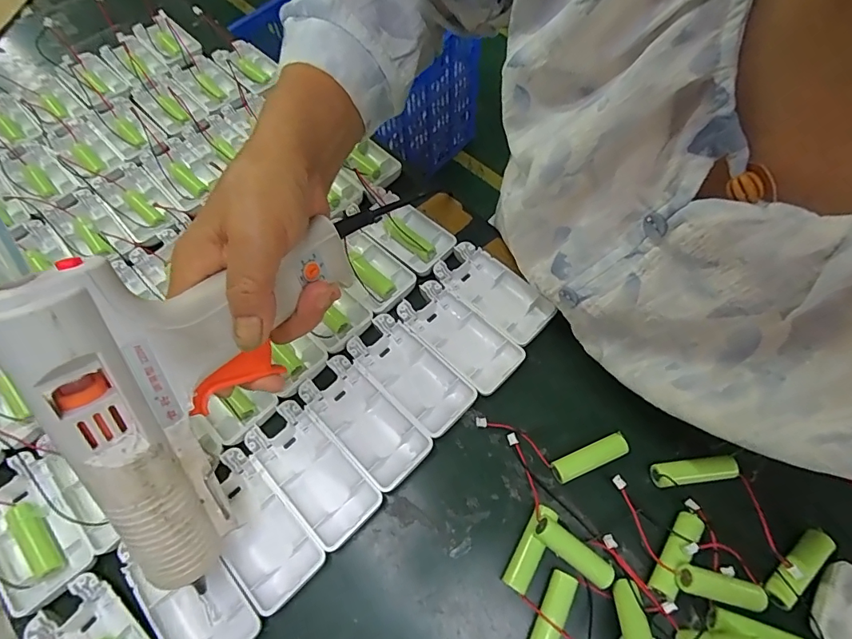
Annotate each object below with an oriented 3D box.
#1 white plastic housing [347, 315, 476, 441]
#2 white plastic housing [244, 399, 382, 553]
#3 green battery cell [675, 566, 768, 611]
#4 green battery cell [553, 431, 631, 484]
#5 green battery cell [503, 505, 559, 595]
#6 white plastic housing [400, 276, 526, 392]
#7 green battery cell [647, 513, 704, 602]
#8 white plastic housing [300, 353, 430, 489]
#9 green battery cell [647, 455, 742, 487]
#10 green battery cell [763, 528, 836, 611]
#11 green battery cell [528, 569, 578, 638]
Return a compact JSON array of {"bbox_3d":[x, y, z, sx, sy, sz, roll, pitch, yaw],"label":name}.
[{"bbox_3d":[-0.011,0.038,0.325,0.093,0.011,0.043,40,70,21],"label":"white plastic housing"},{"bbox_3d":[-0.073,0.098,0.295,0.044,0.013,0.092,-41,67,-18],"label":"white plastic housing"},{"bbox_3d":[0.163,0.149,0.254,0.050,0.014,0.014,18,64,-6],"label":"green battery cell"},{"bbox_3d":[0.105,0.090,0.297,0.050,0.013,0.015,-21,63,-9],"label":"green battery cell"},{"bbox_3d":[0.063,0.136,0.273,0.013,0.015,0.048,28,67,17],"label":"green battery cell"},{"bbox_3d":[0.024,0.012,0.338,0.093,0.013,0.044,40,70,21],"label":"white plastic housing"},{"bbox_3d":[0.146,0.136,0.267,0.012,0.014,0.049,32,68,18],"label":"green battery cell"},{"bbox_3d":[-0.042,0.068,0.310,0.093,0.012,0.043,40,71,21],"label":"white plastic housing"},{"bbox_3d":[0.169,0.095,0.289,0.050,0.011,0.014,-8,62,-1],"label":"green battery cell"},{"bbox_3d":[0.212,0.140,0.260,0.053,0.012,0.015,-36,66,-16],"label":"green battery cell"},{"bbox_3d":[0.070,0.166,0.254,0.013,0.014,0.049,26,66,16],"label":"green battery cell"}]

